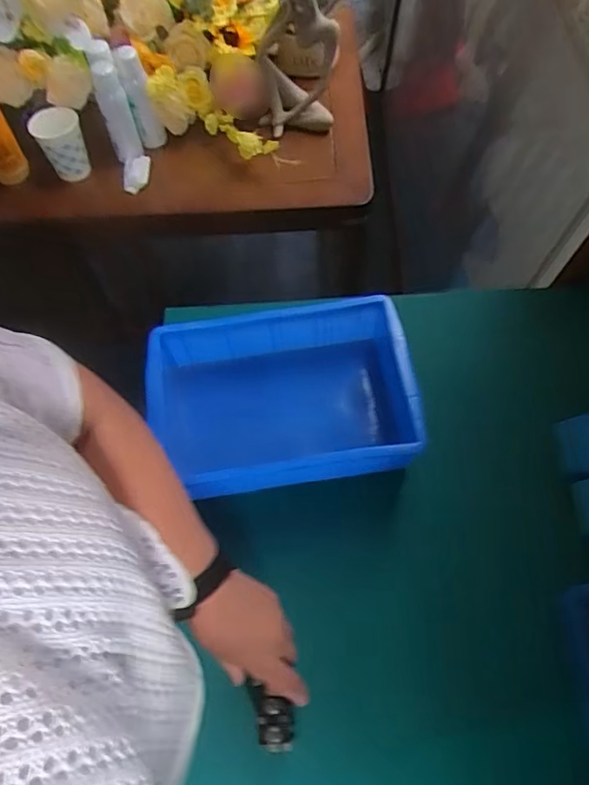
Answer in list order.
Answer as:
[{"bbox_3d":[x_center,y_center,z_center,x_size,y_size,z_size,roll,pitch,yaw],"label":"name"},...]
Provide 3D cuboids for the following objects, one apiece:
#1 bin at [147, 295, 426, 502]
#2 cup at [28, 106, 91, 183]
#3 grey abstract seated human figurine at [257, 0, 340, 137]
[{"bbox_3d":[-0.019,0.005,0.646,0.298,0.083,0.198,-7,62,0],"label":"bin"},{"bbox_3d":[-0.364,-0.389,0.903,0.074,0.098,0.086,-26,64,-10],"label":"cup"},{"bbox_3d":[0.005,-0.545,0.890,0.128,0.195,0.147,1,62,4],"label":"grey abstract seated human figurine"}]

